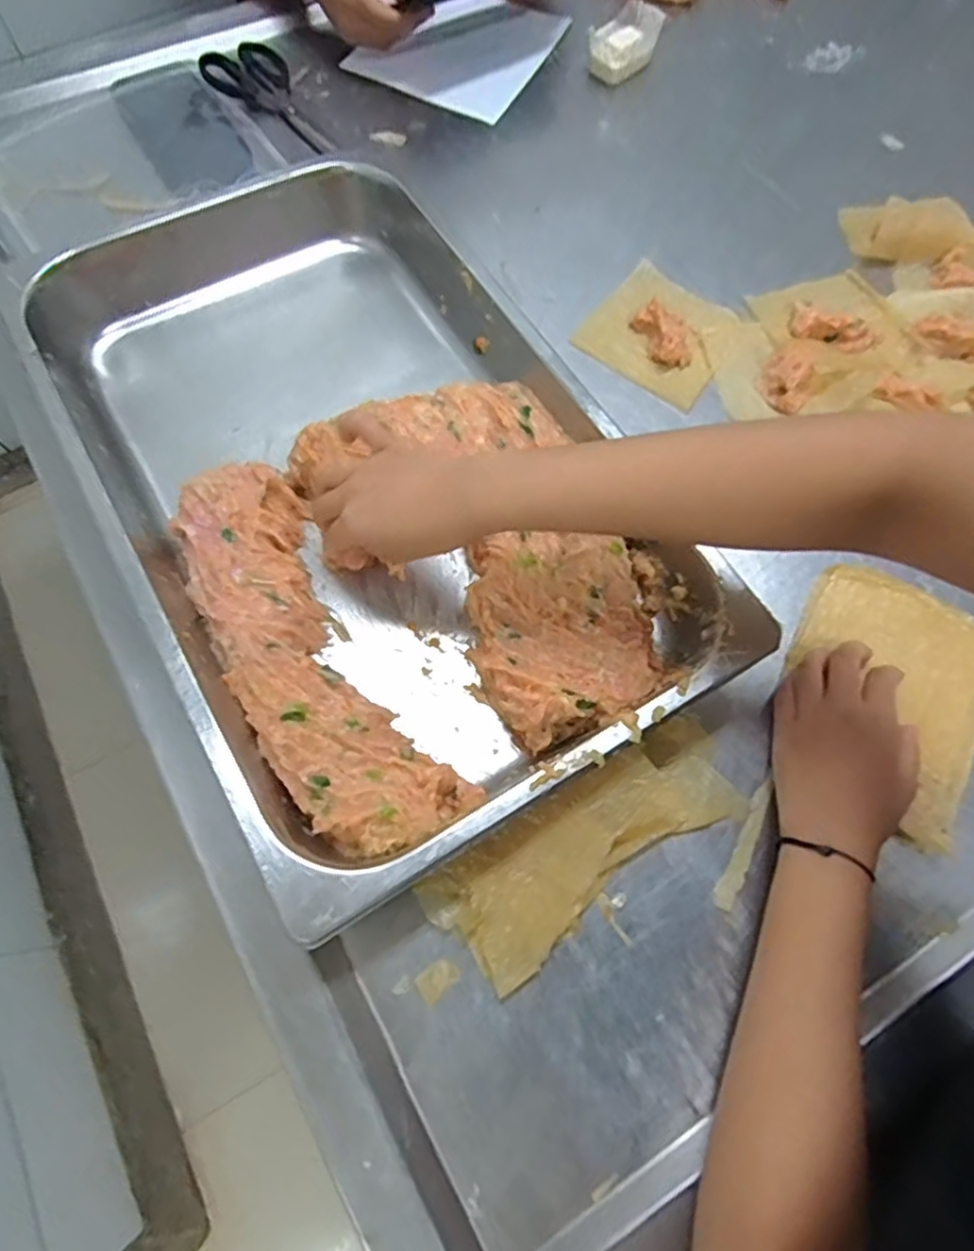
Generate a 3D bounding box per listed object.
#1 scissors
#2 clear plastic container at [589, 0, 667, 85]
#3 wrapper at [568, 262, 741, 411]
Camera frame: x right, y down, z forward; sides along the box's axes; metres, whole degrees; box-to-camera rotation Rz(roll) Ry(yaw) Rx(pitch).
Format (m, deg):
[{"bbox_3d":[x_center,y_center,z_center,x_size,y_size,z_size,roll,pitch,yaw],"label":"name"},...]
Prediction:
[{"bbox_3d":[-0.216,-0.514,0.666,0.078,0.024,0.165,-29,72,-11],"label":"scissors"},{"bbox_3d":[0.144,-0.607,0.708,0.055,0.034,0.082,34,72,11],"label":"clear plastic container"},{"bbox_3d":[0.153,-0.255,0.581,0.116,0.017,0.116,37,73,12],"label":"wrapper"}]

